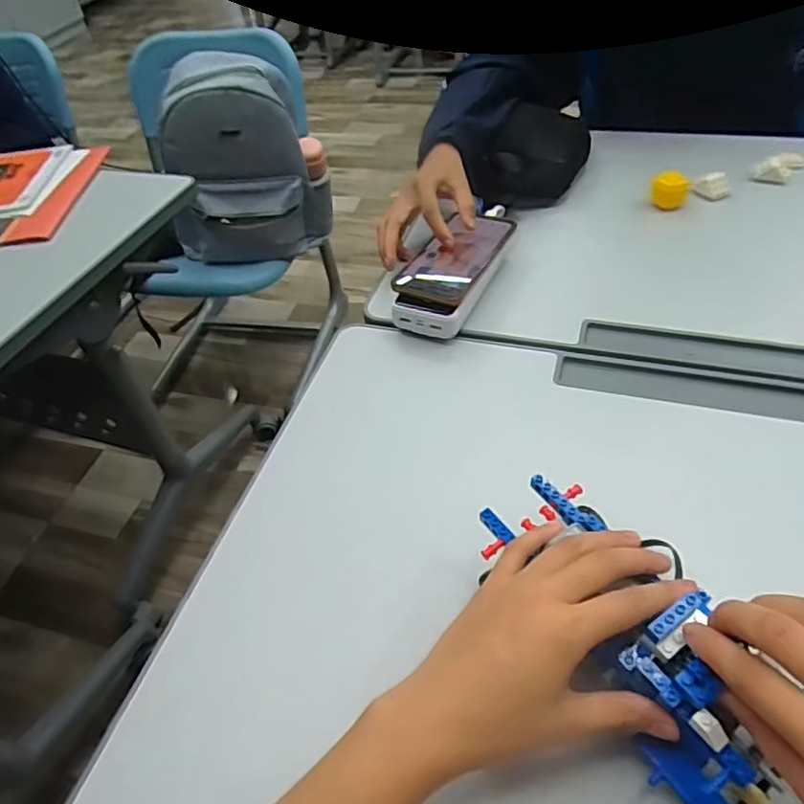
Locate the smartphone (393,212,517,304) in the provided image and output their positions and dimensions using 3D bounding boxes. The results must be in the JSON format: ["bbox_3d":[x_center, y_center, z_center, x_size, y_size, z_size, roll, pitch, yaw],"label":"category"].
[{"bbox_3d":[0.059,-0.151,0.600,0.076,0.013,0.151,17,49,24],"label":"smartphone"}]

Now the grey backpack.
[{"bbox_3d":[-0.297,-0.434,1.082,0.282,0.356,0.140,-22,49,-13],"label":"grey backpack"}]

